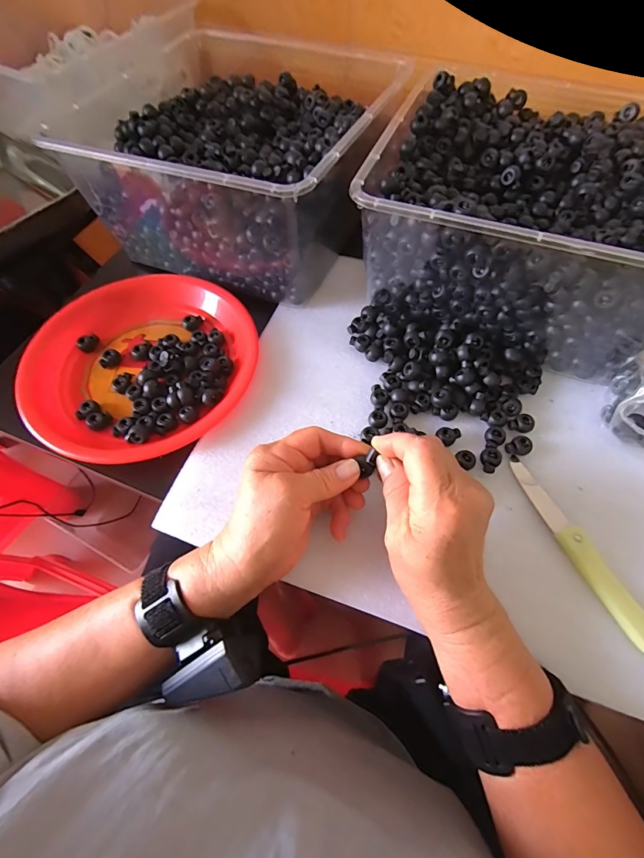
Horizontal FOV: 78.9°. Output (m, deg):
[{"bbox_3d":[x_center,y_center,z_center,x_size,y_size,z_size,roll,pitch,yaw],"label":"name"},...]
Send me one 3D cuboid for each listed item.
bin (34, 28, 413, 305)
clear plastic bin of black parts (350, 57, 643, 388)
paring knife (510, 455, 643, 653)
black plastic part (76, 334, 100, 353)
[{"bbox_3d":[-0.079,-0.294,0.447,0.262,0.138,0.271,23,64,12],"label":"bin"},{"bbox_3d":[0.211,-0.215,0.402,0.300,0.144,0.280,20,63,11],"label":"clear plastic bin of black parts"},{"bbox_3d":[0.201,0.091,0.307,0.021,0.011,0.163,-21,63,-11],"label":"paring knife"},{"bbox_3d":[-0.252,-0.093,0.423,0.022,0.010,0.014,-40,68,-19],"label":"black plastic part"}]

